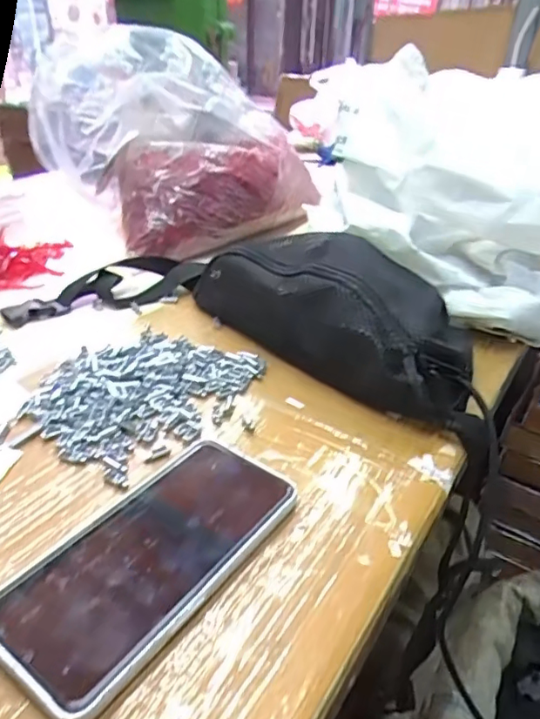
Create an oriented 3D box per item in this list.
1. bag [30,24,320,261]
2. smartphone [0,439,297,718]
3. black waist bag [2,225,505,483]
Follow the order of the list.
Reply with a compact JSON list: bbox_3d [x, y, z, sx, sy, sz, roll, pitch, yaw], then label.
[{"bbox_3d":[-0.144,-0.282,0.704,0.244,0.210,0.315,-20,38,-32],"label":"bag"},{"bbox_3d":[-0.060,0.101,0.291,0.077,0.015,0.165,23,37,30],"label":"smartphone"},{"bbox_3d":[0.056,-0.053,0.483,0.272,0.078,0.151,24,38,29],"label":"black waist bag"}]

